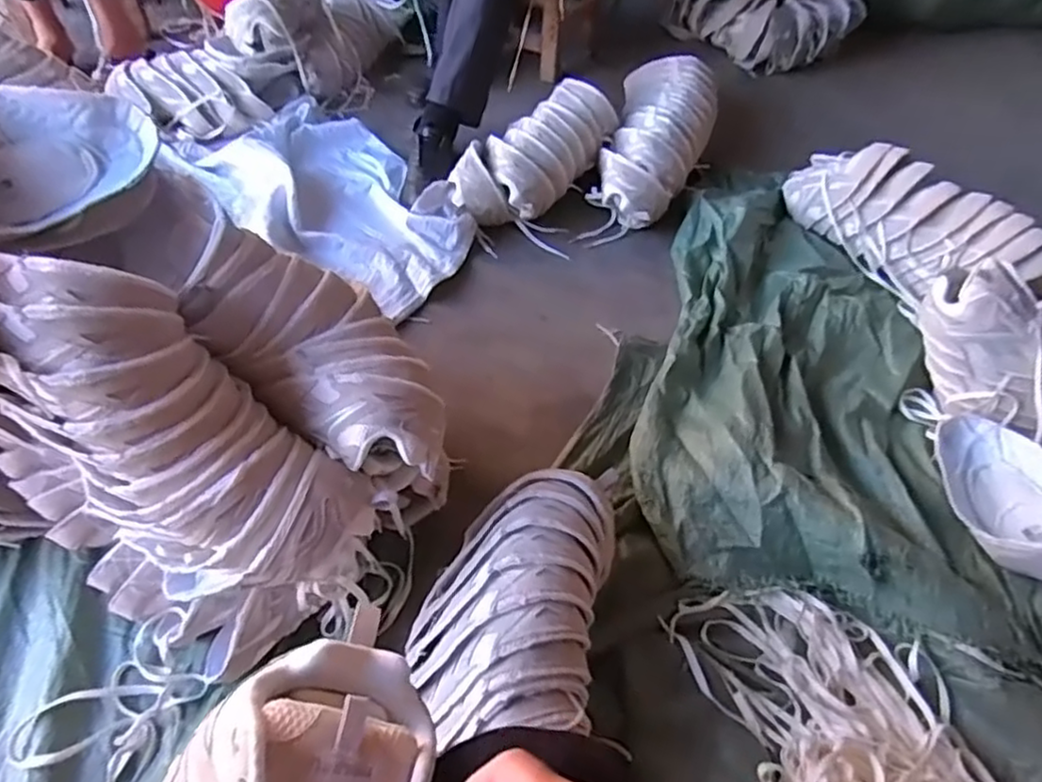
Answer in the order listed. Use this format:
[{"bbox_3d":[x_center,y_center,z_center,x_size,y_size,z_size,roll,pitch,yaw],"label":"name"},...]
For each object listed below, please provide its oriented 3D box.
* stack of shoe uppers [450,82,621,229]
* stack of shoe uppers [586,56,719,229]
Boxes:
[{"bbox_3d":[0.026,-0.468,1.293,0.167,0.131,0.369,30,56,21],"label":"stack of shoe uppers"},{"bbox_3d":[0.288,-0.540,1.391,0.208,0.111,0.548,13,51,9],"label":"stack of shoe uppers"}]

